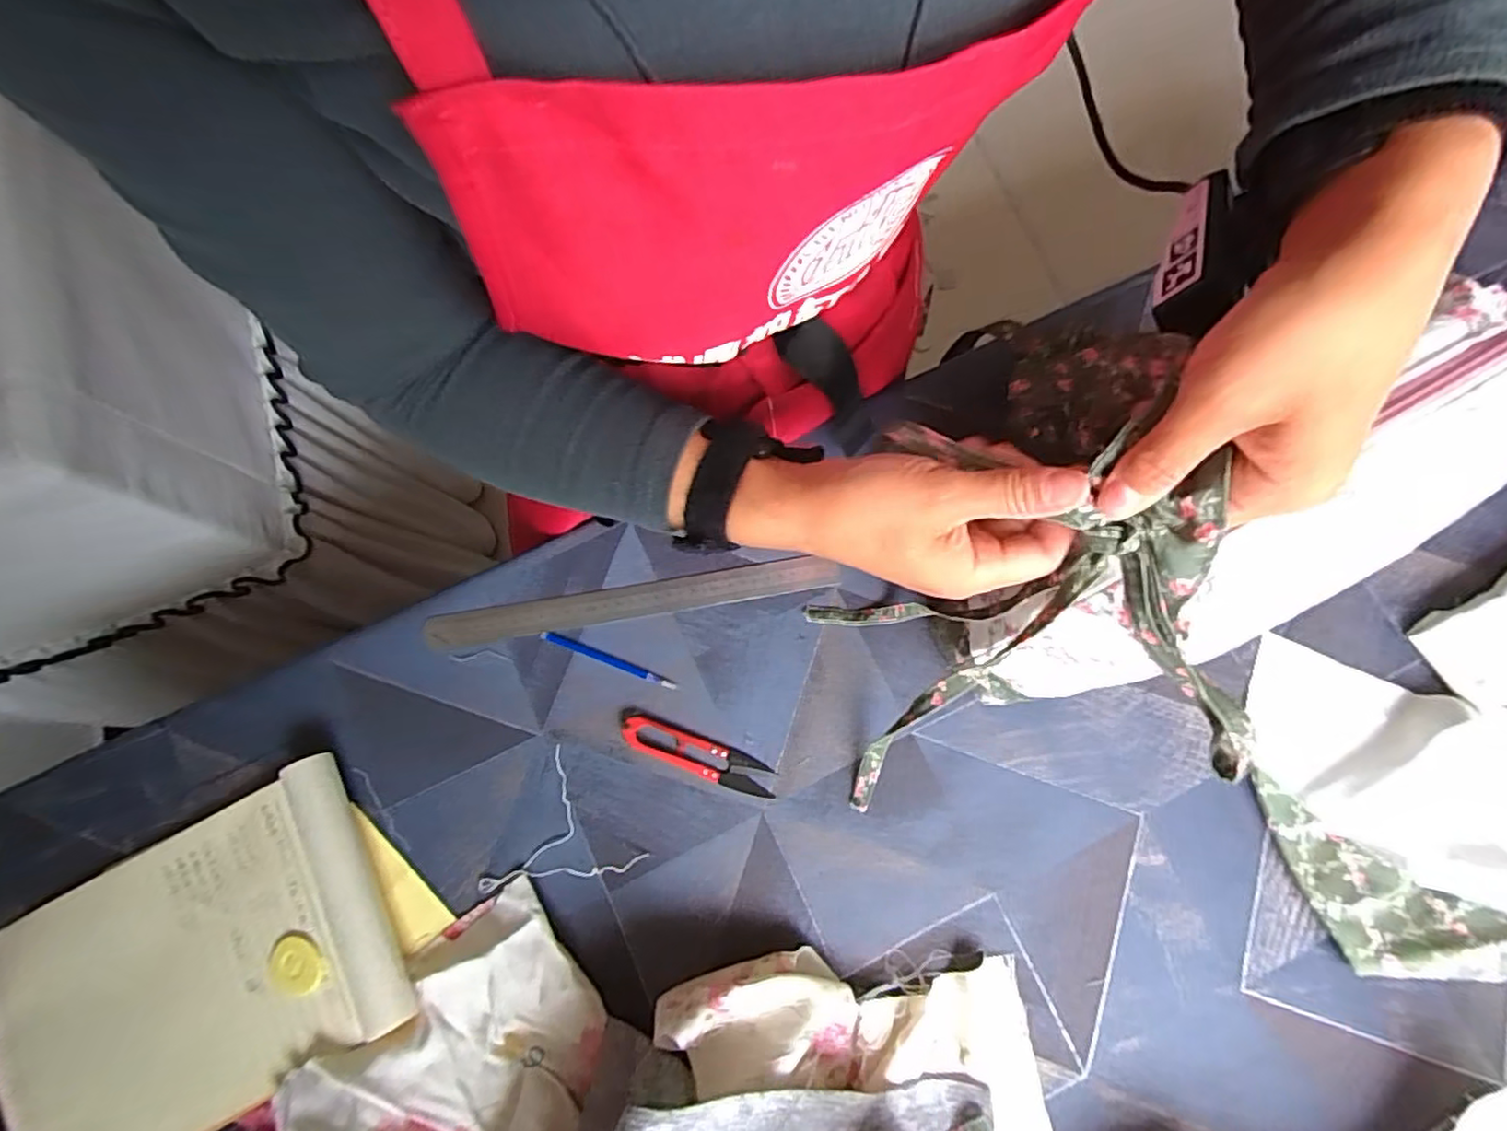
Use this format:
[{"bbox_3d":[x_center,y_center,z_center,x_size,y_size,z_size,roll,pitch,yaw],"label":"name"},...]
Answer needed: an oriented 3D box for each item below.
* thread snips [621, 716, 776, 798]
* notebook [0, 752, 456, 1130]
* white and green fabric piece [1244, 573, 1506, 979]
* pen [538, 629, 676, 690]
[{"bbox_3d":[-0.042,0.141,0.481,0.116,0.006,0.026,20,78,5],"label":"thread snips"},{"bbox_3d":[-0.370,0.272,0.442,0.278,0.031,0.183,-28,78,-5],"label":"notebook"},{"bbox_3d":[0.558,0.131,0.451,0.387,0.056,0.268,-12,77,-2],"label":"white and green fabric piece"},{"bbox_3d":[-0.112,0.073,0.501,0.111,0.004,0.007,21,79,5],"label":"pen"}]

